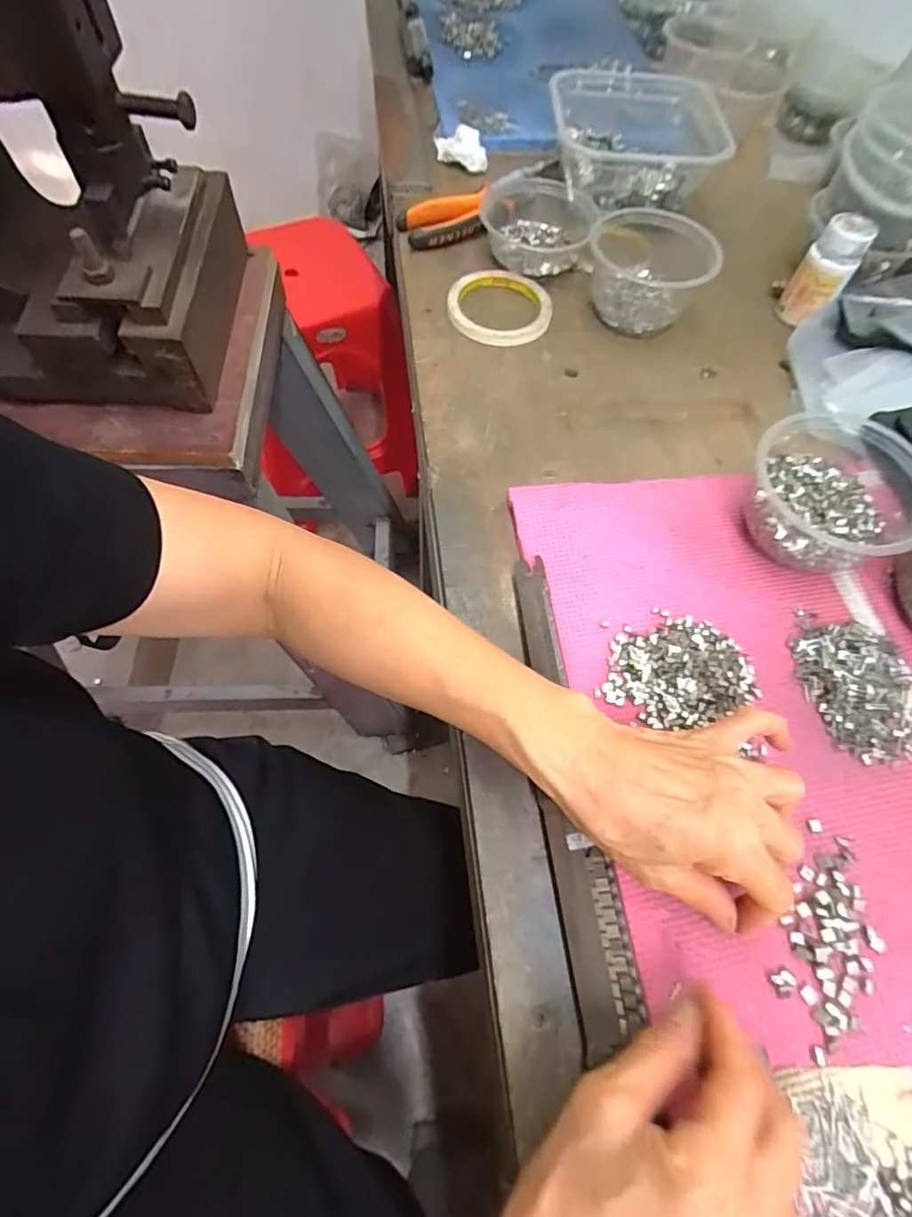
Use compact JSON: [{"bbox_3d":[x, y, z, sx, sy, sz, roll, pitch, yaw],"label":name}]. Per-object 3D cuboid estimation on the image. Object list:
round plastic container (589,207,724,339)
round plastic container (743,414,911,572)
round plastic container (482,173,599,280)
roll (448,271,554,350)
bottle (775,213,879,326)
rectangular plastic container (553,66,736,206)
[{"bbox_3d":[0.183,-0.324,0.527,0.116,0.058,0.119,18,64,8],"label":"round plastic container"},{"bbox_3d":[0.261,-0.078,0.387,0.103,0.069,0.098,0,63,-1],"label":"round plastic container"},{"bbox_3d":[0.079,-0.391,0.564,0.113,0.041,0.118,0,63,-1],"label":"round plastic container"},{"bbox_3d":[0.043,-0.290,0.528,0.096,0.014,0.094,0,63,-1],"label":"roll"},{"bbox_3d":[0.342,-0.312,0.515,0.046,0.084,0.042,33,67,15],"label":"bottle"},{"bbox_3d":[0.190,-0.513,0.602,0.175,0.066,0.191,5,63,2],"label":"rectangular plastic container"}]

